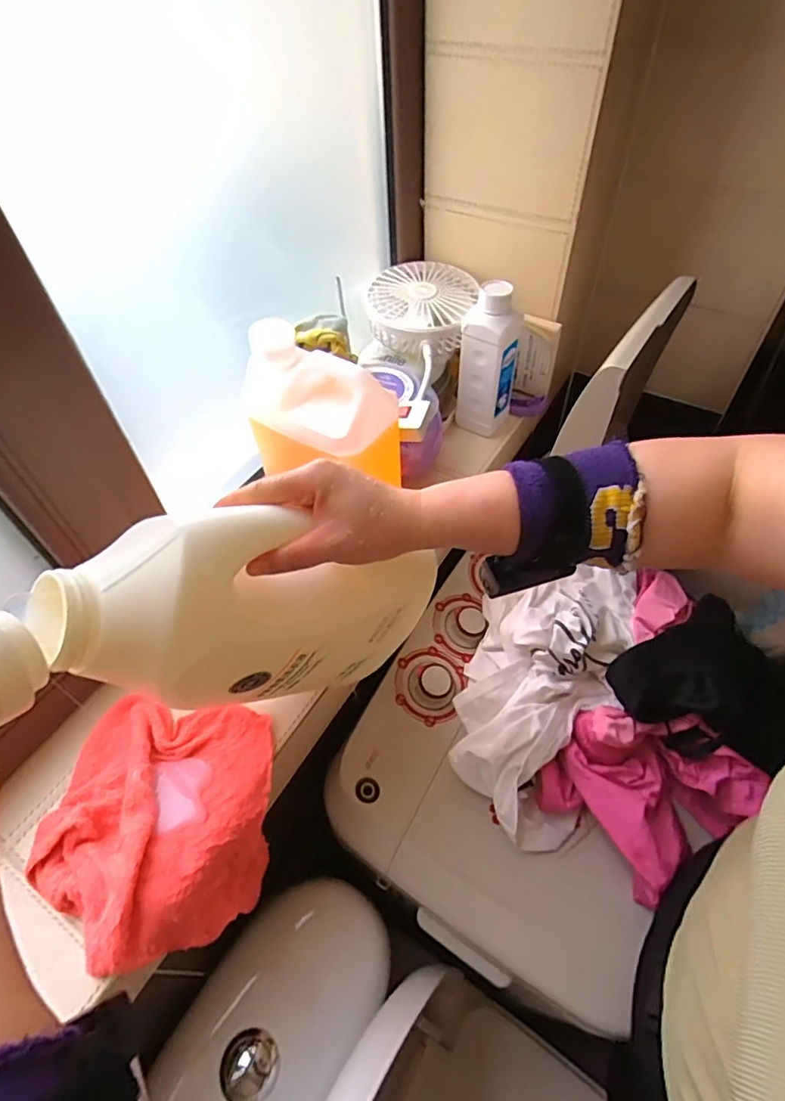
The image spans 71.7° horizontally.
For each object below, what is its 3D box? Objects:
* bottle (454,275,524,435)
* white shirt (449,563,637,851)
[{"bbox_3d":[0.128,-0.249,0.716,0.071,0.210,0.069,22,54,18],"label":"bottle"},{"bbox_3d":[0.163,0.149,0.603,0.157,0.109,0.291,16,55,14],"label":"white shirt"}]

